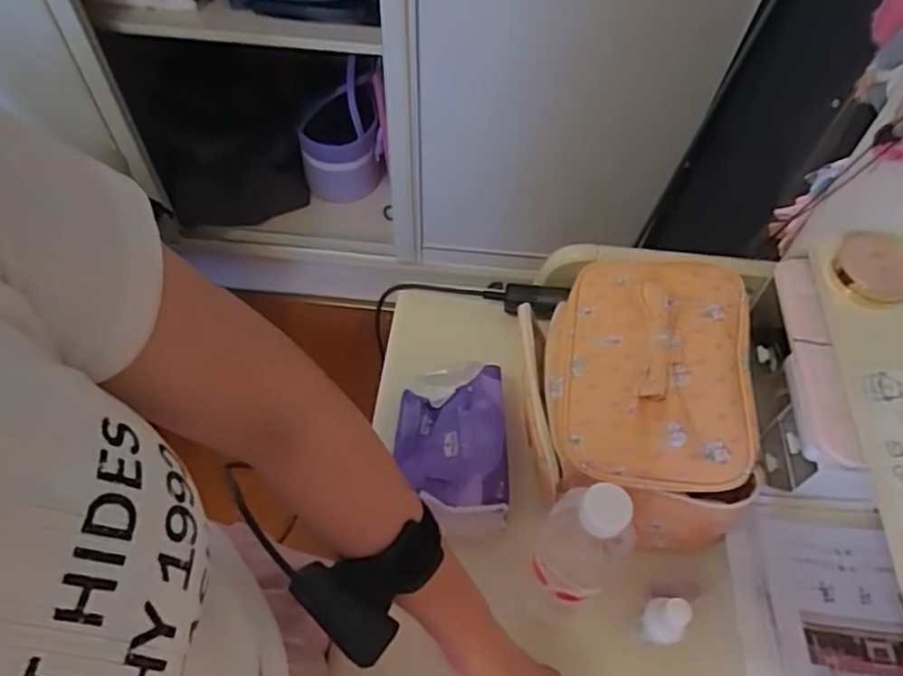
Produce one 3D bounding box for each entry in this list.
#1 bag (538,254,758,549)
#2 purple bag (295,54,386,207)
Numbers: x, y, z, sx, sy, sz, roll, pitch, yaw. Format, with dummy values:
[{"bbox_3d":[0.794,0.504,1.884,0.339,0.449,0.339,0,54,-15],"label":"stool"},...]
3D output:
[{"bbox_3d":[0.177,0.049,0.598,0.183,0.153,0.232,10,56,4],"label":"bag"},{"bbox_3d":[-0.277,-0.477,1.605,0.192,0.360,0.104,0,56,-2],"label":"purple bag"}]

